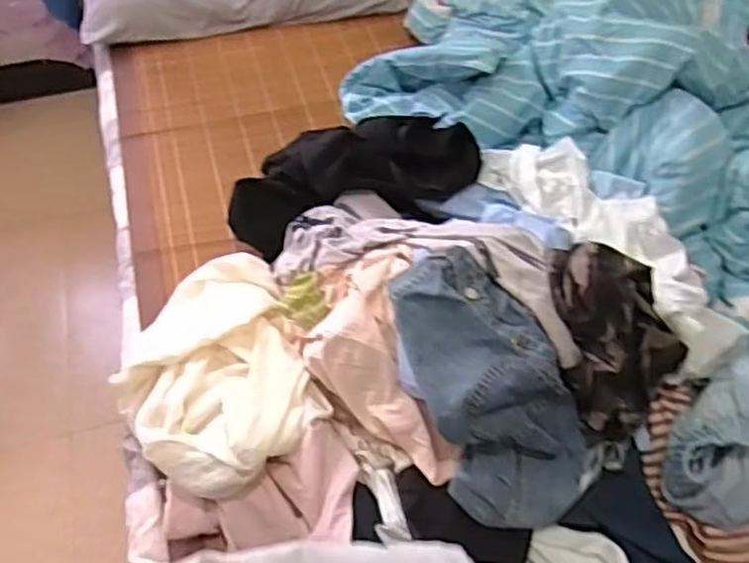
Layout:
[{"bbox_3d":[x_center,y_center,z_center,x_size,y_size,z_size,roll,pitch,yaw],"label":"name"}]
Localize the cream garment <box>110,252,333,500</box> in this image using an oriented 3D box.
[{"bbox_3d":[-0.215,0.113,0.938,0.240,0.092,0.346,-18,55,-13],"label":"cream garment"}]

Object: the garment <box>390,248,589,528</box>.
[{"bbox_3d":[0.134,0.119,0.817,0.162,0.065,0.316,-24,89,-16],"label":"garment"}]

